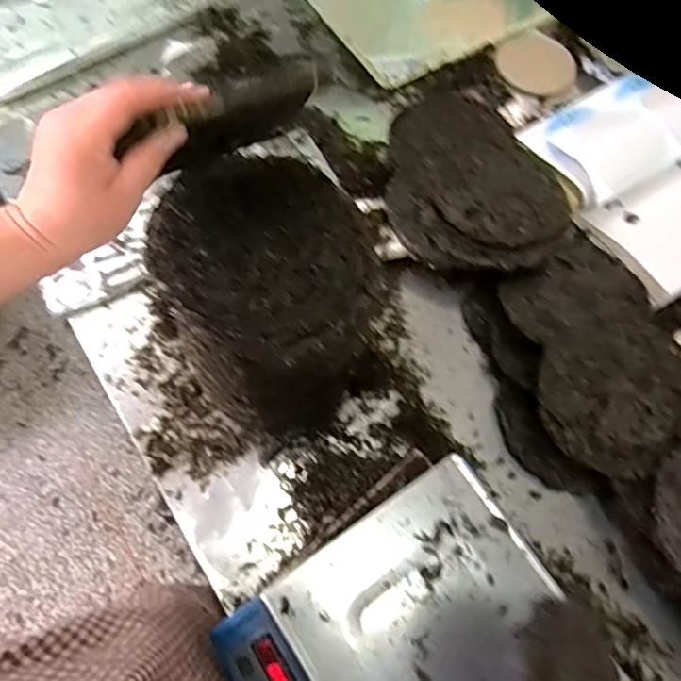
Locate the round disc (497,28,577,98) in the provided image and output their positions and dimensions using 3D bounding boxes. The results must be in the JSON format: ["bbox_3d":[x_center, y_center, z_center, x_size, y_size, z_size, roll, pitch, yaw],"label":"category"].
[{"bbox_3d":[0.354,-0.496,1.043,0.141,0.011,0.135,1,66,-3],"label":"round disc"}]

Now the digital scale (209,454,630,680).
[{"bbox_3d":[0.083,0.333,0.531,0.296,0.097,0.331,-32,71,-15],"label":"digital scale"}]

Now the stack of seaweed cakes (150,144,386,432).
[{"bbox_3d":[-0.077,-0.029,0.667,0.187,0.311,0.199,-23,69,-13],"label":"stack of seaweed cakes"}]

